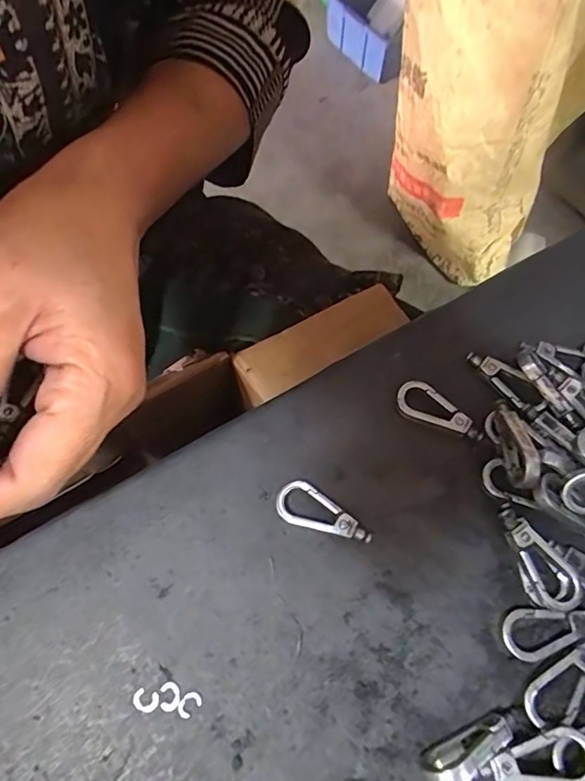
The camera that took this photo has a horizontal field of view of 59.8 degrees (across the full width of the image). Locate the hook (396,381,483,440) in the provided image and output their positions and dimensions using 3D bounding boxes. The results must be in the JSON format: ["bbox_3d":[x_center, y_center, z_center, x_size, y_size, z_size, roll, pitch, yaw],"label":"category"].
[{"bbox_3d":[0.060,0.008,0.208,0.036,0.006,0.014,25,67,10],"label":"hook"}]

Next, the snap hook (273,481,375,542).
[{"bbox_3d":[0.012,0.046,0.189,0.037,0.005,0.015,24,67,10],"label":"snap hook"}]

